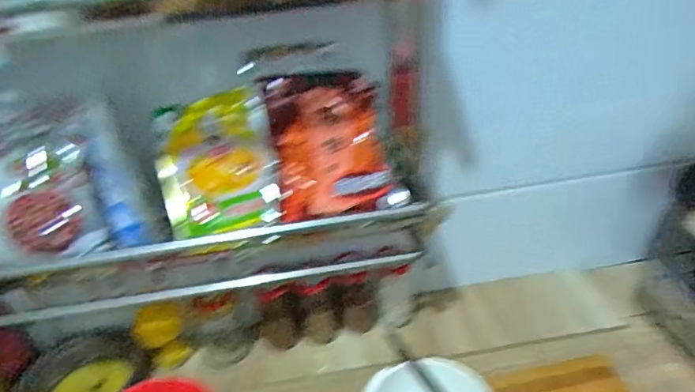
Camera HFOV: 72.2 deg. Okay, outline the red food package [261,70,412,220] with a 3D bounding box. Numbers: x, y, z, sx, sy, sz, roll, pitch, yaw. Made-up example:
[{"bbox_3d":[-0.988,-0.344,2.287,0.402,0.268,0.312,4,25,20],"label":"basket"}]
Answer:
[{"bbox_3d":[-0.018,-0.064,0.564,0.137,0.172,0.036,-10,-8,-2],"label":"red food package"}]

